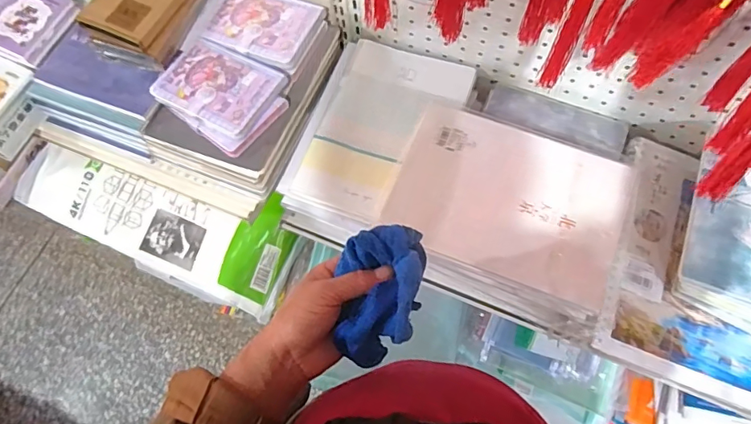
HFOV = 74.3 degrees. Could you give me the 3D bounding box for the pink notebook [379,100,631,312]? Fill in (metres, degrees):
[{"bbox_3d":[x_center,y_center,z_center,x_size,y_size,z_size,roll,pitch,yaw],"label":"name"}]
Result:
[{"bbox_3d":[0.149,-0.016,0.563,0.249,0.011,0.178,20,70,11],"label":"pink notebook"}]

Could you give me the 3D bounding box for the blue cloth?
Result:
[{"bbox_3d":[0.003,0.069,0.425,0.068,0.063,0.114,8,68,6],"label":"blue cloth"}]

